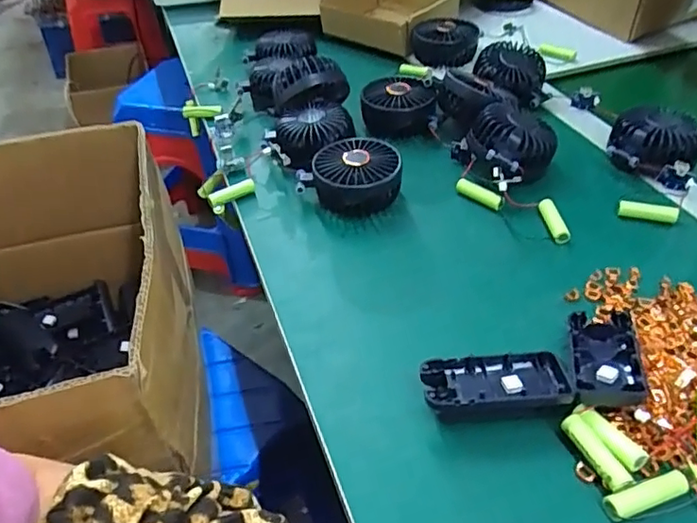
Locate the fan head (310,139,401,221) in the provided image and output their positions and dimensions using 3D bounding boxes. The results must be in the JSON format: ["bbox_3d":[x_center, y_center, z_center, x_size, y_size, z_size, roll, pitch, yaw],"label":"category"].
[{"bbox_3d":[0.009,-0.081,0.560,0.085,0.046,0.082,-2,43,2],"label":"fan head"}]

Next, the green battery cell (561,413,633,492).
[{"bbox_3d":[0.152,0.120,0.352,0.015,0.013,0.049,-19,45,-16],"label":"green battery cell"}]

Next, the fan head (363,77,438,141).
[{"bbox_3d":[0.057,-0.178,0.659,0.082,0.046,0.073,-3,43,0],"label":"fan head"}]

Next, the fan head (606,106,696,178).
[{"bbox_3d":[0.313,-0.122,0.579,0.085,0.043,0.087,20,48,23],"label":"fan head"}]

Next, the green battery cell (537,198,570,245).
[{"bbox_3d":[0.189,-0.037,0.525,0.015,0.011,0.054,-6,43,-3],"label":"green battery cell"}]

